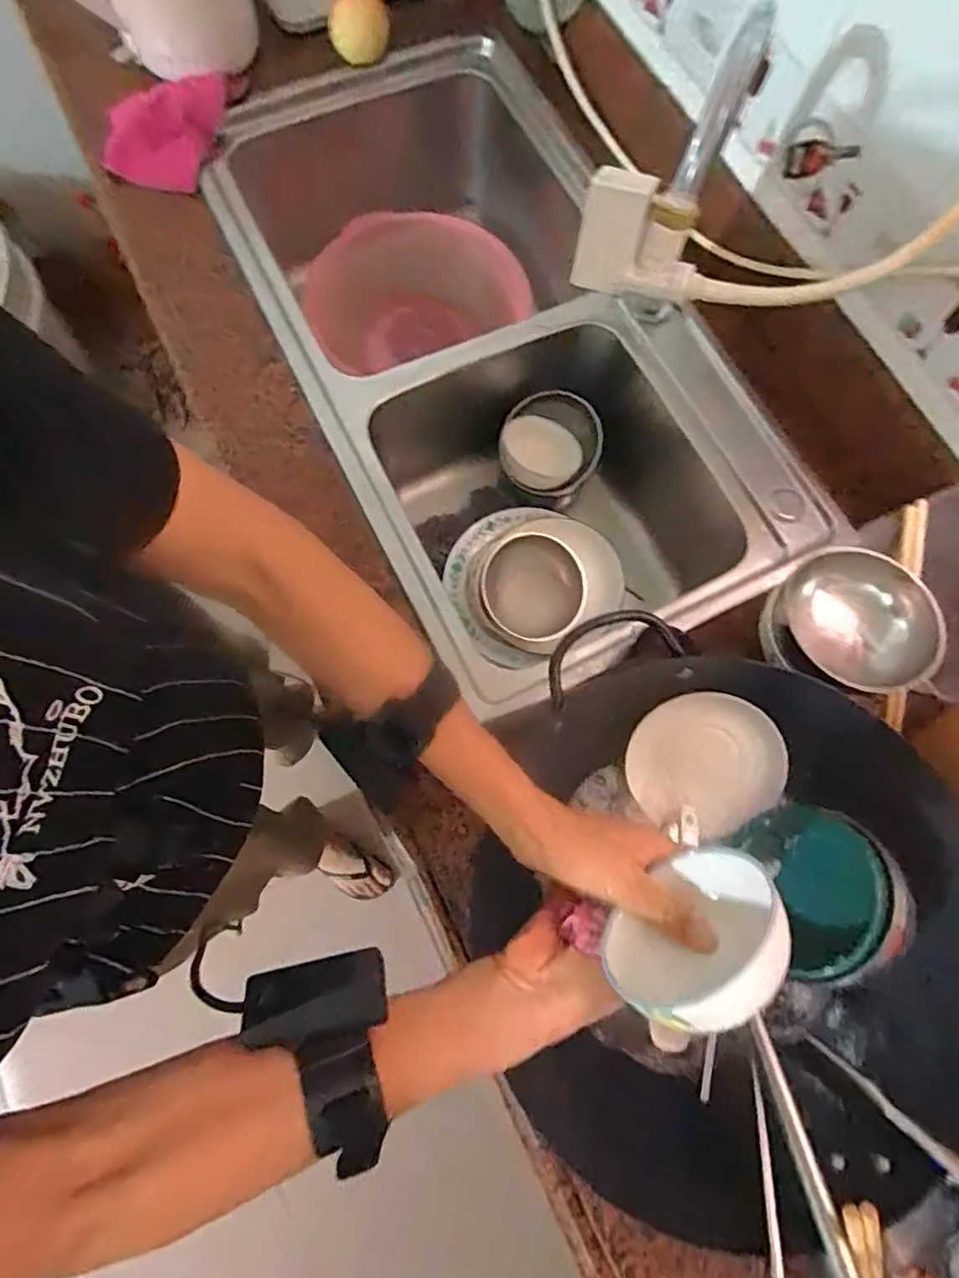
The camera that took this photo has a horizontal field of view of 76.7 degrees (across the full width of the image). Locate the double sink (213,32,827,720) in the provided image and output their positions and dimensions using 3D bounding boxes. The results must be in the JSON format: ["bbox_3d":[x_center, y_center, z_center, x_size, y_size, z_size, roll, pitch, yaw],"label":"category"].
[{"bbox_3d":[-0.004,-0.344,0.743,0.406,0.194,0.798,-25,77,-8],"label":"double sink"}]

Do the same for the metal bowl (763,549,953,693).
[{"bbox_3d":[0.300,-0.012,0.489,0.115,0.050,0.116,1,75,-2],"label":"metal bowl"}]

